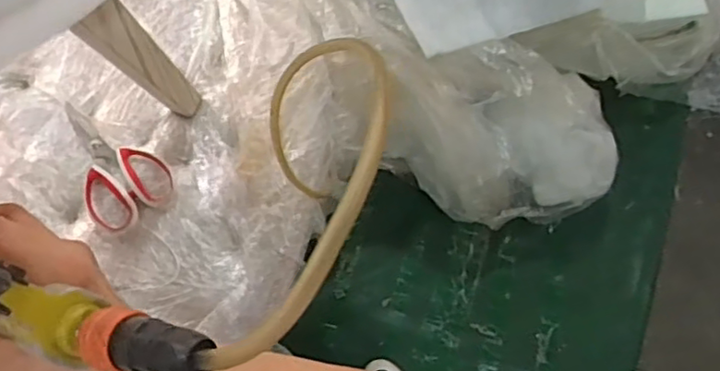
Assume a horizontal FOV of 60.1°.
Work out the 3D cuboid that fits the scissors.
[{"bbox_3d":[-0.297,-0.028,0.719,0.098,0.014,0.178,-42,74,-14],"label":"scissors"}]

